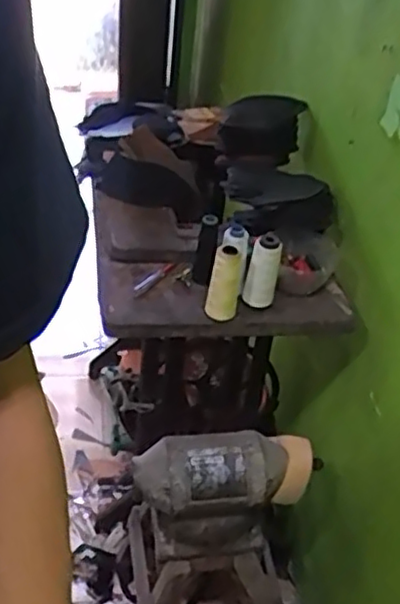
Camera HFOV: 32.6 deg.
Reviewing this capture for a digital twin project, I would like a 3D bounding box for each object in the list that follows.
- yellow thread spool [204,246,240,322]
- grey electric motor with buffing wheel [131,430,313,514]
[{"bbox_3d":[0.037,-0.032,1.015,0.047,0.113,0.049,4,36,-3],"label":"yellow thread spool"},{"bbox_3d":[0.046,0.282,1.130,0.303,0.100,0.102,-2,37,-12],"label":"grey electric motor with buffing wheel"}]

